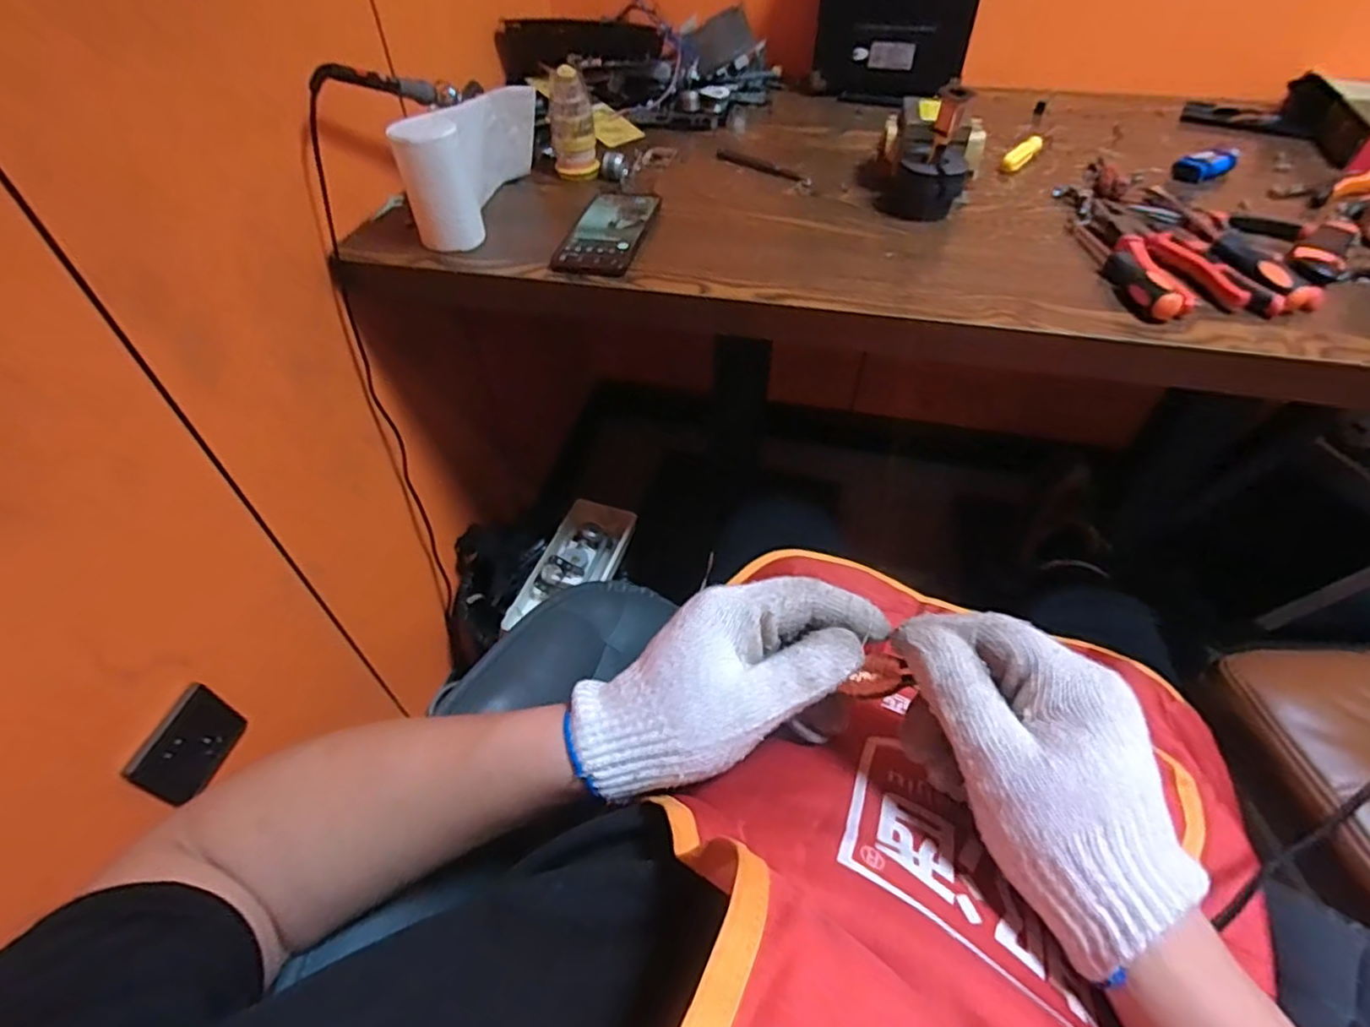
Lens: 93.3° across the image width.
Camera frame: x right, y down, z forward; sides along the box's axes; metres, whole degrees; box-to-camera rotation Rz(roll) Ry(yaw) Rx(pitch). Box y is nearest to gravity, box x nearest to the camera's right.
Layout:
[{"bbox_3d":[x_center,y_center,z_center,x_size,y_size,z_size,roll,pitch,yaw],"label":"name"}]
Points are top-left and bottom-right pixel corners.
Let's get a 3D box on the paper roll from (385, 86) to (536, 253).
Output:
[{"bbox_3d":[-0.213,-0.354,0.652,0.058,0.105,0.200,11,49,10],"label":"paper roll"}]

